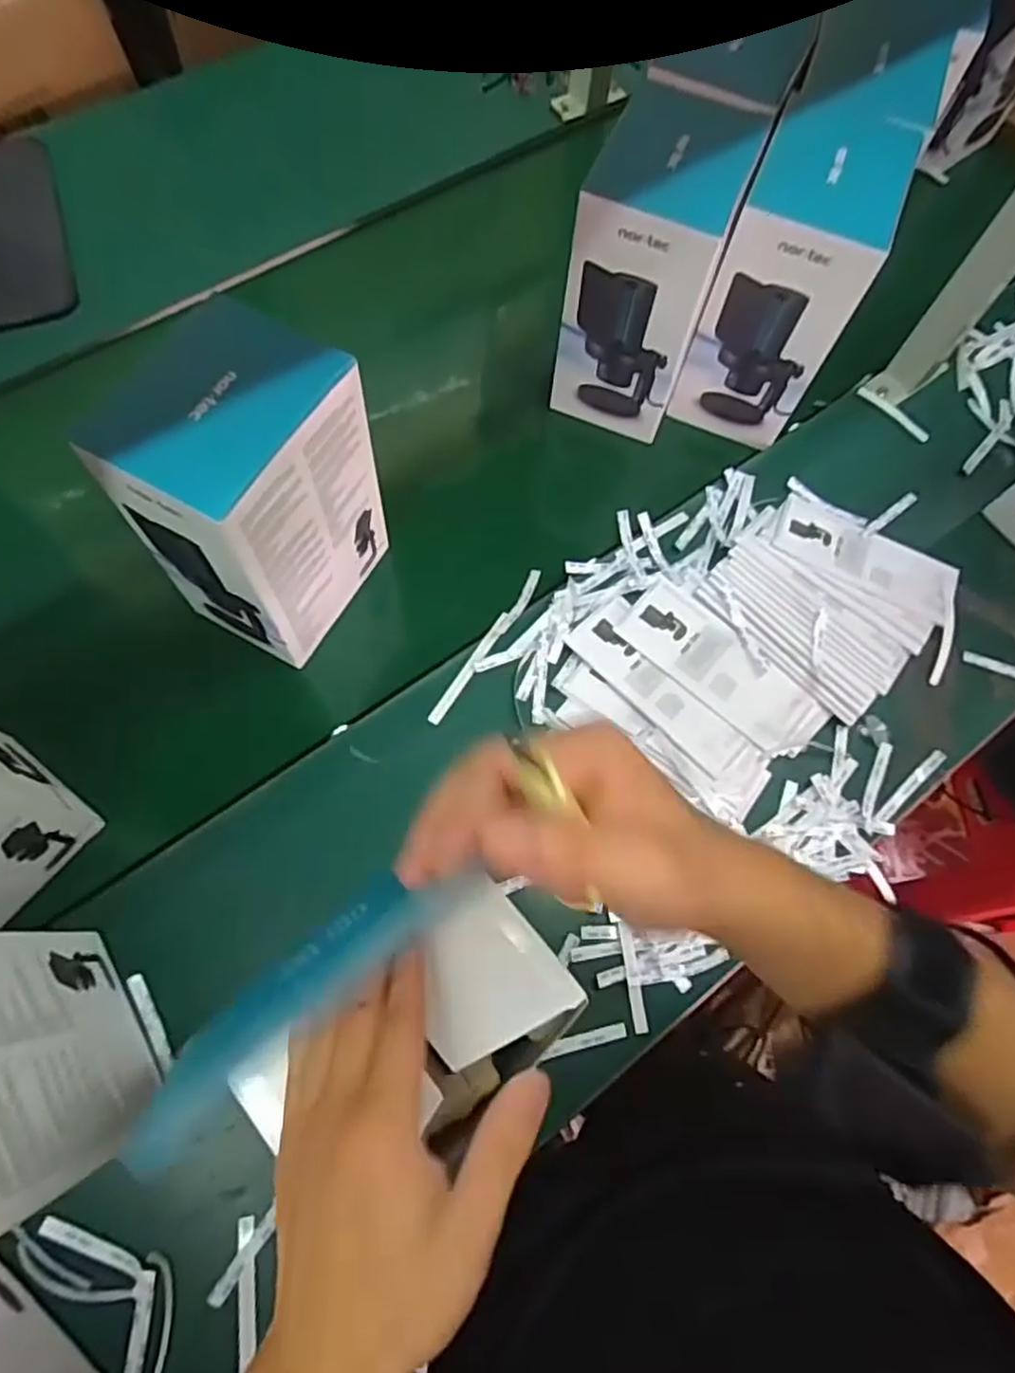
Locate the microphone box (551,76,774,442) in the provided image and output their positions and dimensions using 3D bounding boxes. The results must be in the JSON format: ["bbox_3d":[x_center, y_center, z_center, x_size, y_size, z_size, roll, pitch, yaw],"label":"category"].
[{"bbox_3d":[0.130,-0.376,0.665,0.109,0.229,0.153,22,70,6],"label":"microphone box"}]

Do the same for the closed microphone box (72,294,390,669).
[{"bbox_3d":[-0.182,-0.134,0.562,0.096,0.229,0.150,29,71,8],"label":"closed microphone box"}]

